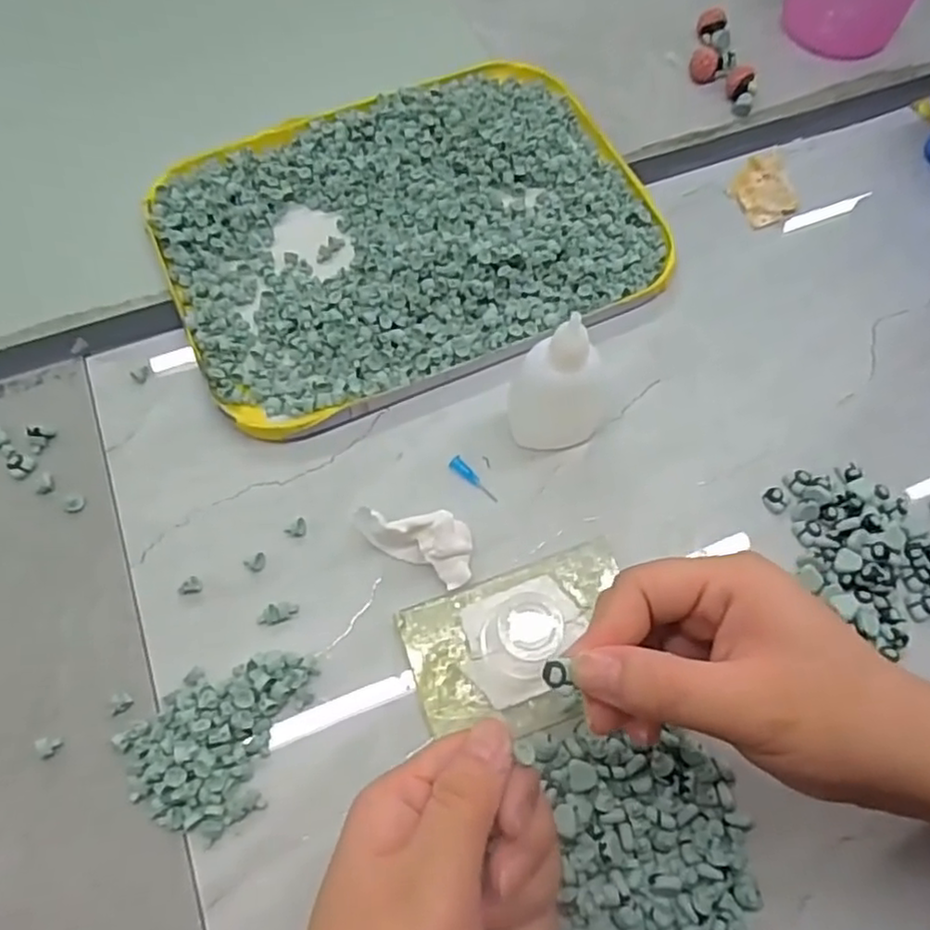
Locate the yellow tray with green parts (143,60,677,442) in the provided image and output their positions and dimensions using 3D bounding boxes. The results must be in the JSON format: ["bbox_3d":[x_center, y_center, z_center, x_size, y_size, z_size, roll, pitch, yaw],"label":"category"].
[{"bbox_3d":[-0.031,-0.140,0.399,0.270,0.025,0.202,-21,68,-10],"label":"yellow tray with green parts"}]

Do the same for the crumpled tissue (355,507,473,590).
[{"bbox_3d":[-0.022,0.031,0.325,0.061,0.022,0.029,30,69,12],"label":"crumpled tissue"}]

